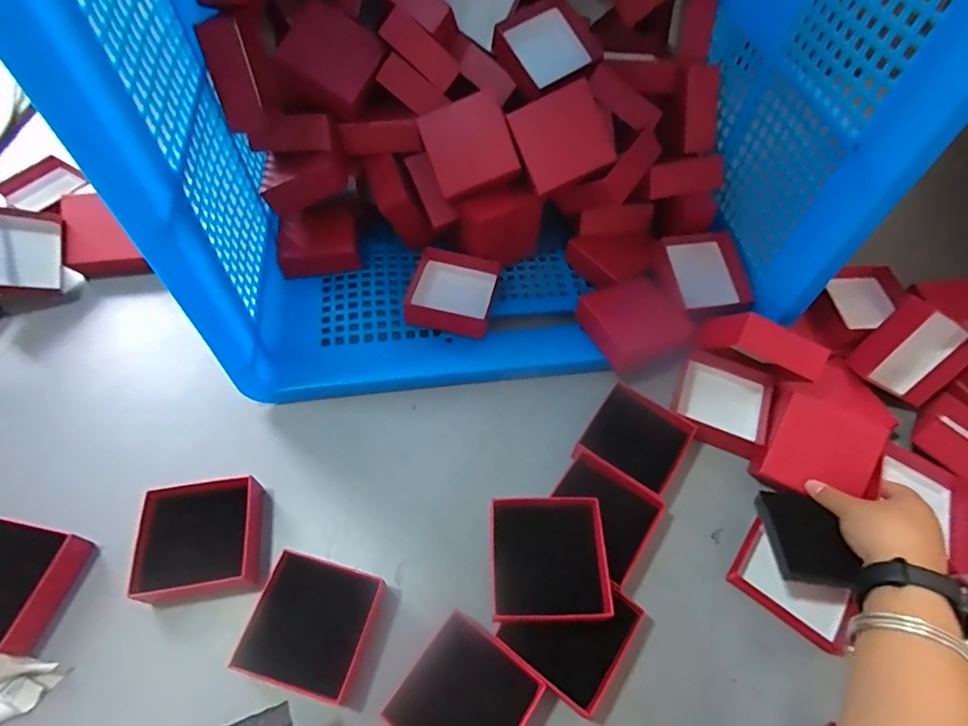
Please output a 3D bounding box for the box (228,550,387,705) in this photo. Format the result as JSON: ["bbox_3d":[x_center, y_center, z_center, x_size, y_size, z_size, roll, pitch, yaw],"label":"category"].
[{"bbox_3d":[-0.137,0.211,0.409,0.092,0.045,0.092,16,58,8],"label":"box"}]

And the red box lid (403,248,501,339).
[{"bbox_3d":[-0.033,-0.080,0.563,0.090,0.031,0.094,13,58,6],"label":"red box lid"}]

